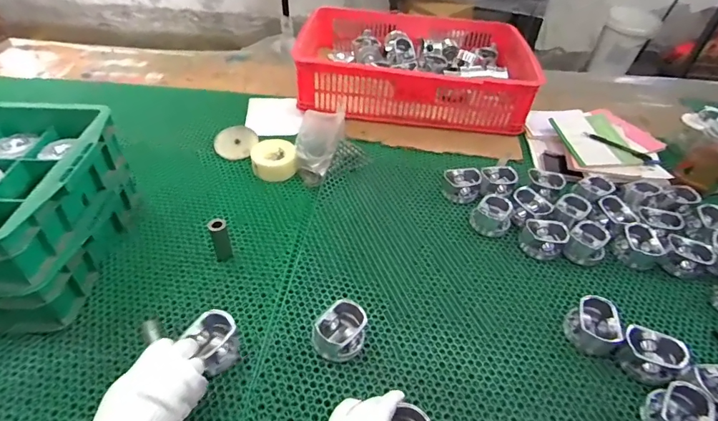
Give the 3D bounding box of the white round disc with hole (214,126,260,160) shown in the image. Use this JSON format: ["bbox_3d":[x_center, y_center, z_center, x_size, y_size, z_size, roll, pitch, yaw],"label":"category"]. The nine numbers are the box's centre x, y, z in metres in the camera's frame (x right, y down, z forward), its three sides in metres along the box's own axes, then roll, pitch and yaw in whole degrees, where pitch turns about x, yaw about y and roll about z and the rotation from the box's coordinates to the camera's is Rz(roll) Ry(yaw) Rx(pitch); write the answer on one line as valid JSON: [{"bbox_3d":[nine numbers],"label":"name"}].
[{"bbox_3d":[-0.284,-0.158,0.947,0.089,0.006,0.094,5,61,-9],"label":"white round disc with hole"}]

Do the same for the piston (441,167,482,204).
[{"bbox_3d":[0.216,-0.056,0.866,0.076,0.047,0.076,15,44,12],"label":"piston"}]

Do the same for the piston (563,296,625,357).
[{"bbox_3d":[0.356,0.174,0.630,0.063,0.048,0.075,12,43,9],"label":"piston"}]

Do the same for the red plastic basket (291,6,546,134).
[{"bbox_3d":[0.148,-0.412,1.166,0.595,0.149,0.445,5,43,1],"label":"red plastic basket"}]

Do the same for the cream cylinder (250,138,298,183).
[{"bbox_3d":[-0.186,-0.108,0.898,0.092,0.050,0.097,-7,44,-12],"label":"cream cylinder"}]

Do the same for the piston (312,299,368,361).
[{"bbox_3d":[-0.025,0.175,0.598,0.063,0.047,0.075,23,46,19],"label":"piston"}]

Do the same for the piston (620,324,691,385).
[{"bbox_3d":[0.422,0.208,0.592,0.067,0.046,0.080,-31,53,-32],"label":"piston"}]

